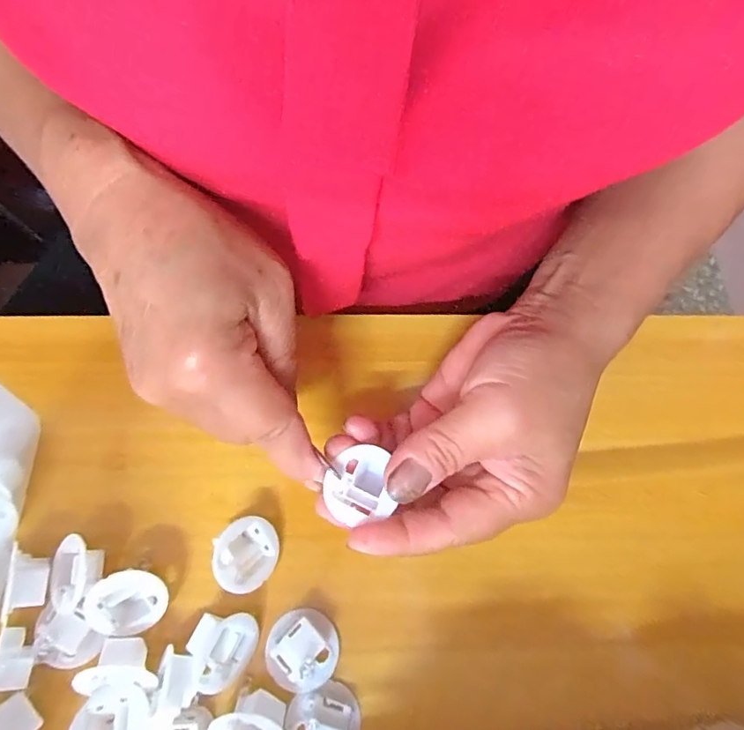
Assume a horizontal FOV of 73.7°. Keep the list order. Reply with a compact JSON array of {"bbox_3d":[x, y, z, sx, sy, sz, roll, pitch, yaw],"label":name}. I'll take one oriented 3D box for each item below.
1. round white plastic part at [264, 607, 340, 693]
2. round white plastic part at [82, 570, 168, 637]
[{"bbox_3d":[-0.032,0.129,0.223,0.032,0.015,0.032,0,73,-1],"label":"round white plastic part"},{"bbox_3d":[-0.110,0.106,0.225,0.033,0.014,0.028,-6,98,-17],"label":"round white plastic part"}]

